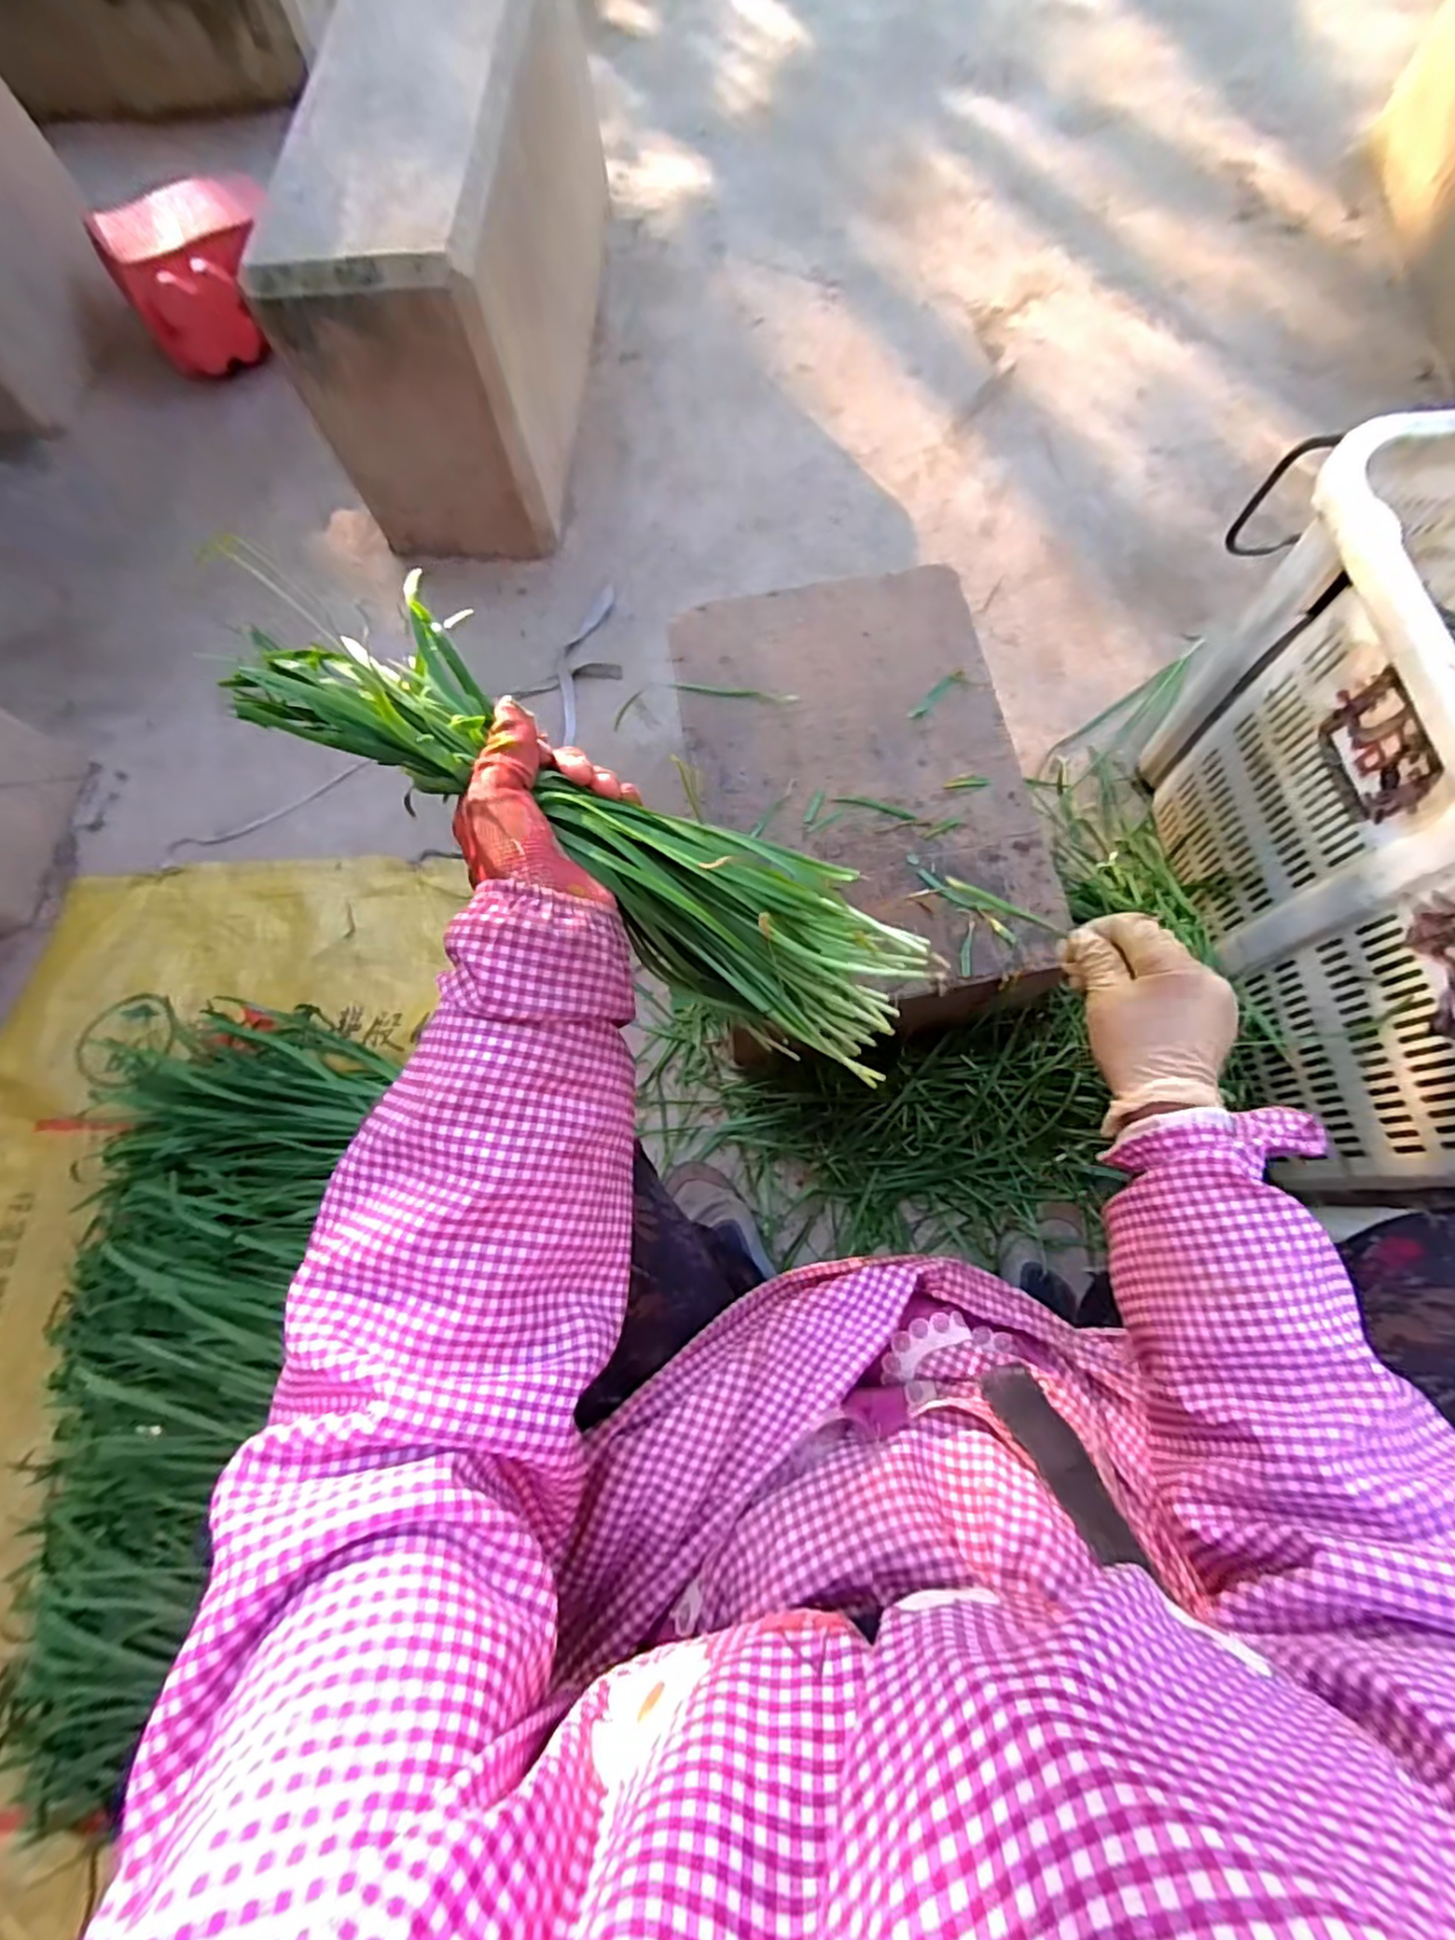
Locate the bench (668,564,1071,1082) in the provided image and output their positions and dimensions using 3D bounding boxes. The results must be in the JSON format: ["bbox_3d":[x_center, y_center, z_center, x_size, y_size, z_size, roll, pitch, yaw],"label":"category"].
[{"bbox_3d":[0.121,-0.145,0.687,0.286,0.183,0.442,-9,73,0],"label":"bench"}]

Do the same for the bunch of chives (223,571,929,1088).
[{"bbox_3d":[-0.050,-0.061,0.351,0.363,0.042,0.095,31,77,-15],"label":"bunch of chives"}]

